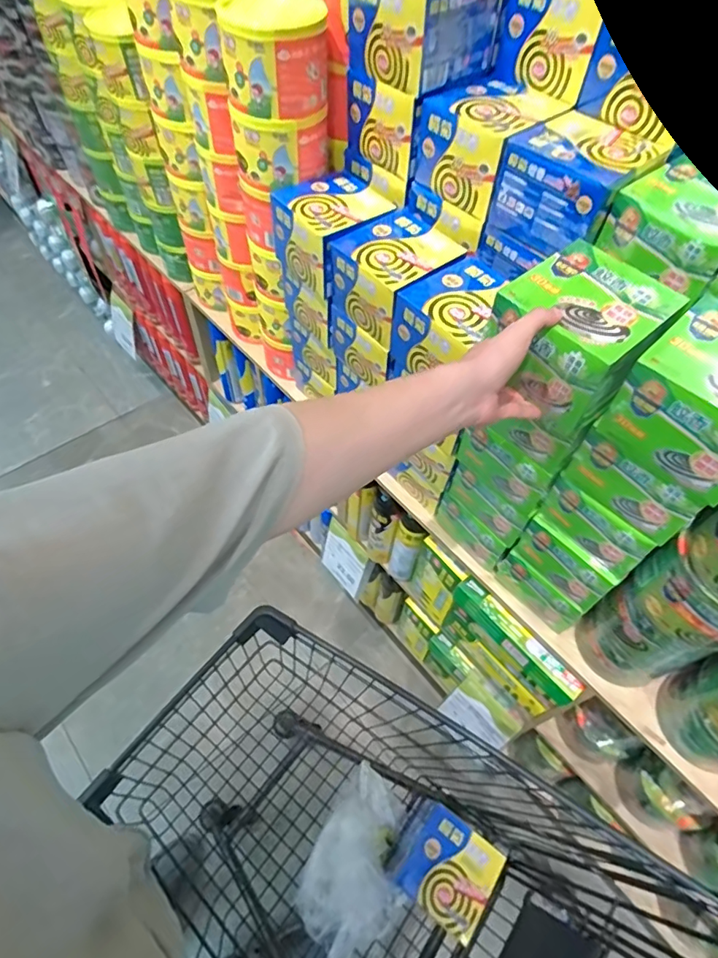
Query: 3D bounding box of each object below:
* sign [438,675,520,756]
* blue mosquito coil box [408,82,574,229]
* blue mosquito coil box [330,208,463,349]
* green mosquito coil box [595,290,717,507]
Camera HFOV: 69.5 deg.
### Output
[{"bbox_3d":[0.264,0.541,1.165,0.149,0.160,0.016,43,34,23],"label":"sign"},{"bbox_3d":[0.167,-0.440,0.695,0.124,0.115,0.137,-30,61,-22],"label":"blue mosquito coil box"},{"bbox_3d":[0.053,-0.290,0.753,0.144,0.114,0.143,-30,61,-22],"label":"blue mosquito coil box"},{"bbox_3d":[0.338,-0.076,0.499,0.131,0.112,0.130,-38,64,-26],"label":"green mosquito coil box"}]

